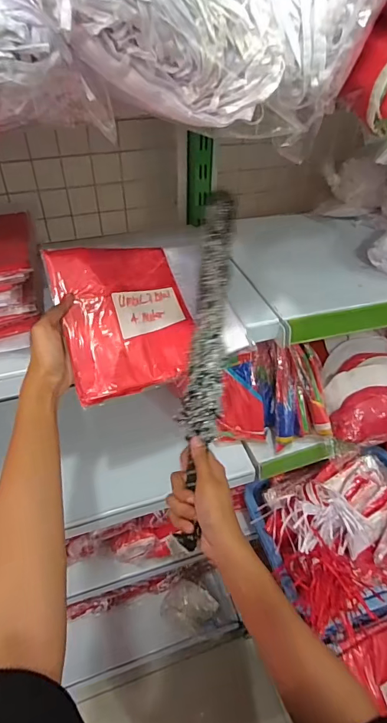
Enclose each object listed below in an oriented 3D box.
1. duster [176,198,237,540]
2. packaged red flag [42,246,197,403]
[{"bbox_3d":[0.018,-0.008,0.524,0.047,0.044,0.441,5,75,4],"label":"duster"},{"bbox_3d":[-0.081,-0.055,0.525,0.166,0.035,0.181,-16,87,-34],"label":"packaged red flag"}]

